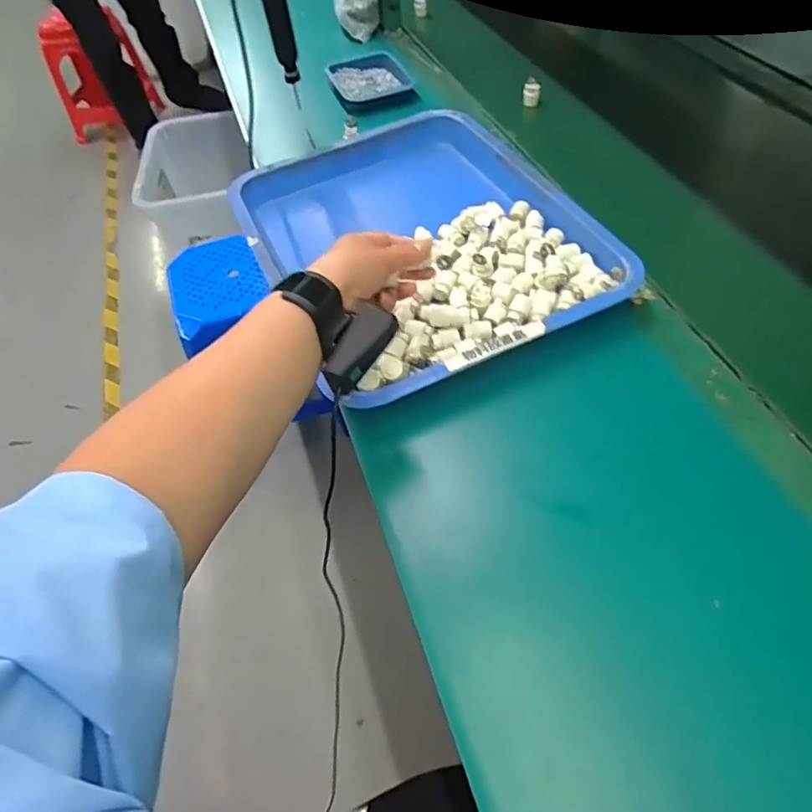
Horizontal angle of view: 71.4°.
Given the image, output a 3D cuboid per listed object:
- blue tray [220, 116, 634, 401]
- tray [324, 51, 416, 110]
[{"bbox_3d":[0.006,-0.196,0.668,0.346,0.064,0.454,-22,54,-11],"label":"blue tray"},{"bbox_3d":[-0.064,-0.546,0.944,0.117,0.031,0.150,-18,53,-8],"label":"tray"}]

